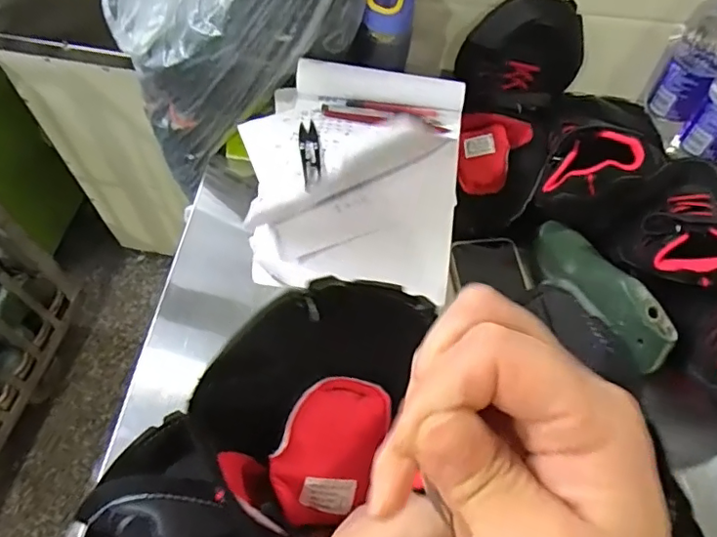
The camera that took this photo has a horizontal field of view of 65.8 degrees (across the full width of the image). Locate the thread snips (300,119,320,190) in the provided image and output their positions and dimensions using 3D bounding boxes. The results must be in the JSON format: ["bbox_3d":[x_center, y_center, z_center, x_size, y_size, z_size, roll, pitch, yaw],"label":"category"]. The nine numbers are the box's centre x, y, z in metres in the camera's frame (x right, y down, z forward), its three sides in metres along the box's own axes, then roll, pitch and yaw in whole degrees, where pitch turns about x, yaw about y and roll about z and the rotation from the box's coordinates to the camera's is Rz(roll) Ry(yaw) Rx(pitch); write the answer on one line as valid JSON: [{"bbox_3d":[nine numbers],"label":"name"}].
[{"bbox_3d":[-0.053,-0.123,0.599,0.019,0.012,0.103,-7,60,-5],"label":"thread snips"}]

